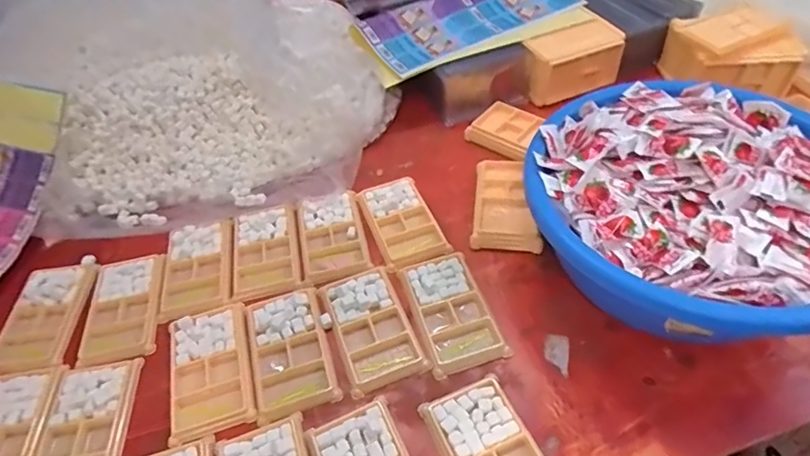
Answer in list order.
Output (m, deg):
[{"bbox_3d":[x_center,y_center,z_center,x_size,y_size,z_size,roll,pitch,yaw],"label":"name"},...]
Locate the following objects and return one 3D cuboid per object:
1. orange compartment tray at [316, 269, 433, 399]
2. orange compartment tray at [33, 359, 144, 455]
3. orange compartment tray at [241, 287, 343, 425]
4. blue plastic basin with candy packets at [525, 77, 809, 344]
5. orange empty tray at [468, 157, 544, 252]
[{"bbox_3d":[-0.037,0.101,0.524,0.078,0.010,0.136,-19,49,-11],"label":"orange compartment tray"},{"bbox_3d":[-0.305,0.189,0.468,0.081,0.011,0.134,-11,48,-4],"label":"orange compartment tray"},{"bbox_3d":[-0.120,0.123,0.513,0.081,0.013,0.137,-17,49,-9],"label":"orange compartment tray"},{"bbox_3d":[0.283,-0.020,0.504,0.318,0.124,0.289,29,57,28],"label":"blue plastic basin with candy packets"},{"bbox_3d":[0.127,-0.030,0.625,0.078,0.022,0.138,3,48,9],"label":"orange empty tray"}]

